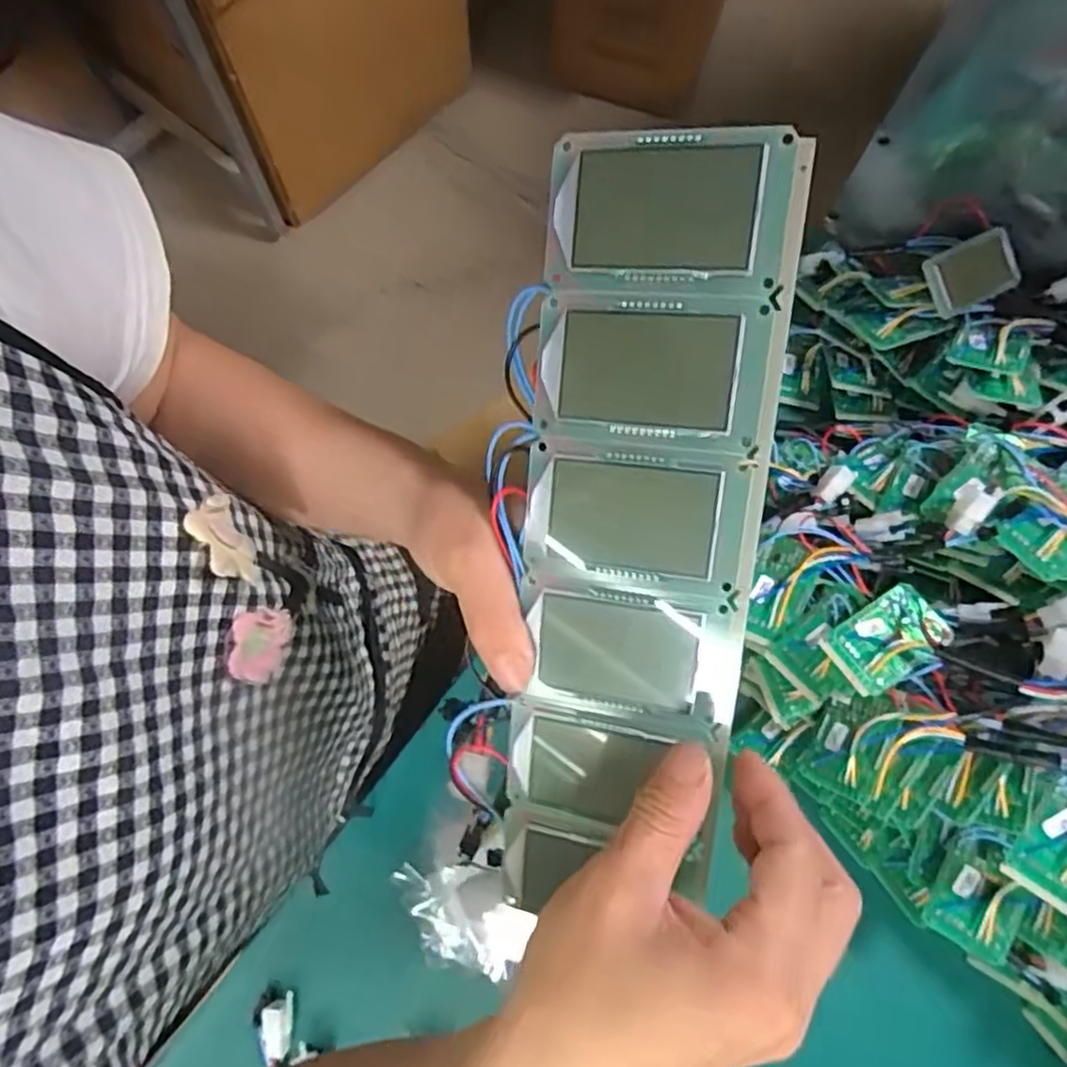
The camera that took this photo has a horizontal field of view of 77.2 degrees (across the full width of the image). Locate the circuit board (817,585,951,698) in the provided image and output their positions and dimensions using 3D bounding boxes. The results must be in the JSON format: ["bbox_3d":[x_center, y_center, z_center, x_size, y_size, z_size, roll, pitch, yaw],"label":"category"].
[{"bbox_3d":[0.244,0.074,0.455,0.076,0.017,0.055,-32,77,-10],"label":"circuit board"}]

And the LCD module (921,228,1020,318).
[{"bbox_3d":[0.347,-0.206,0.531,0.061,0.012,0.049,-21,105,23],"label":"LCD module"}]

